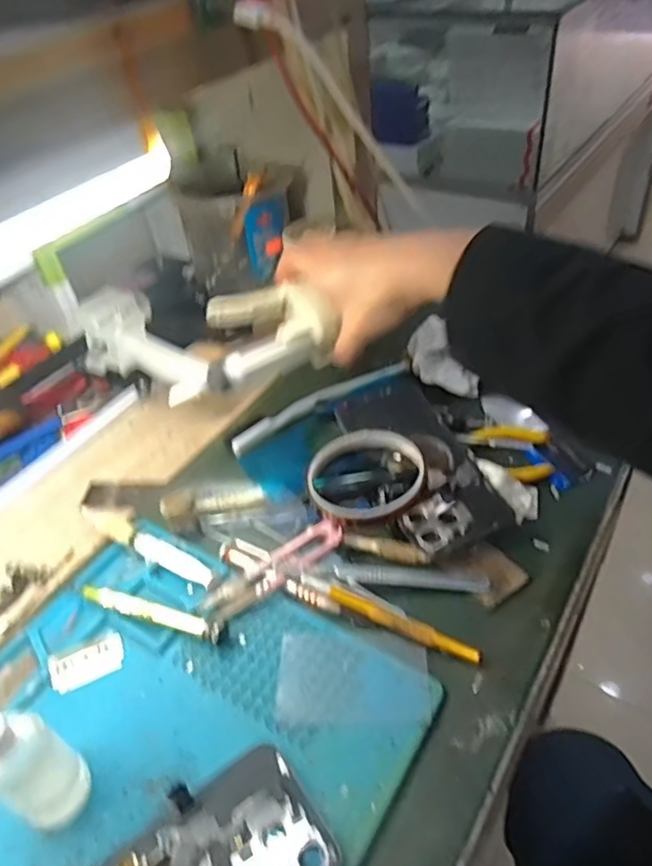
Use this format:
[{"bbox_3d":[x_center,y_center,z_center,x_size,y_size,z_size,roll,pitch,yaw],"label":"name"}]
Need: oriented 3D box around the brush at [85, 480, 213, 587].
[{"bbox_3d":[-0.137,0.075,0.444,0.160,0.025,0.035,29,54,33],"label":"brush"}]

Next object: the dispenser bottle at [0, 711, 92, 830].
[{"bbox_3d":[-0.141,0.162,0.292,0.030,0.078,0.031,-5,43,4],"label":"dispenser bottle"}]

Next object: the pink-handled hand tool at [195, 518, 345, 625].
[{"bbox_3d":[-0.035,0.088,0.398,0.100,0.018,0.028,-30,50,-20],"label":"pink-handled hand tool"}]

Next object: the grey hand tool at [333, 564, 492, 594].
[{"bbox_3d":[0.055,0.094,0.394,0.098,0.005,0.014,3,47,10],"label":"grey hand tool"}]

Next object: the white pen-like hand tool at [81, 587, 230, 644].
[{"bbox_3d":[-0.112,0.113,0.384,0.103,0.012,0.012,11,49,17],"label":"white pen-like hand tool"}]

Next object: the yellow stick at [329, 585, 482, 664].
[{"bbox_3d":[0.046,0.115,0.363,0.095,0.009,0.010,18,51,23],"label":"yellow stick"}]

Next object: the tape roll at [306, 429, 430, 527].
[{"bbox_3d":[0.029,0.030,0.434,0.083,0.019,0.075,-11,46,-3],"label":"tape roll"}]

